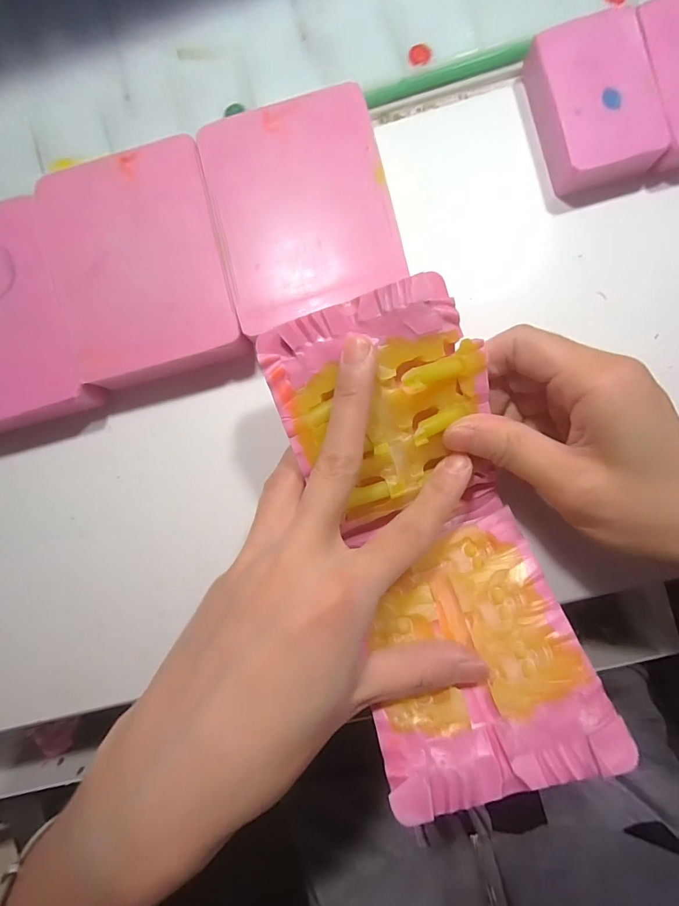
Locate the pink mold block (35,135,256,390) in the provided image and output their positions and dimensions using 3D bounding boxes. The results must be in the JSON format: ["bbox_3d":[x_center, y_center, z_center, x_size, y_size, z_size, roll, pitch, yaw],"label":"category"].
[{"bbox_3d":[-0.092,-0.088,0.204,0.079,0.015,0.103,-13,87,4],"label":"pink mold block"}]

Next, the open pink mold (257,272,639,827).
[{"bbox_3d":[0.034,0.028,0.173,0.079,0.055,0.178,-20,84,4],"label":"open pink mold"}]

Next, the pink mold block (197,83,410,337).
[{"bbox_3d":[-0.017,-0.111,0.200,0.078,0.018,0.096,-16,87,4],"label":"pink mold block"}]

